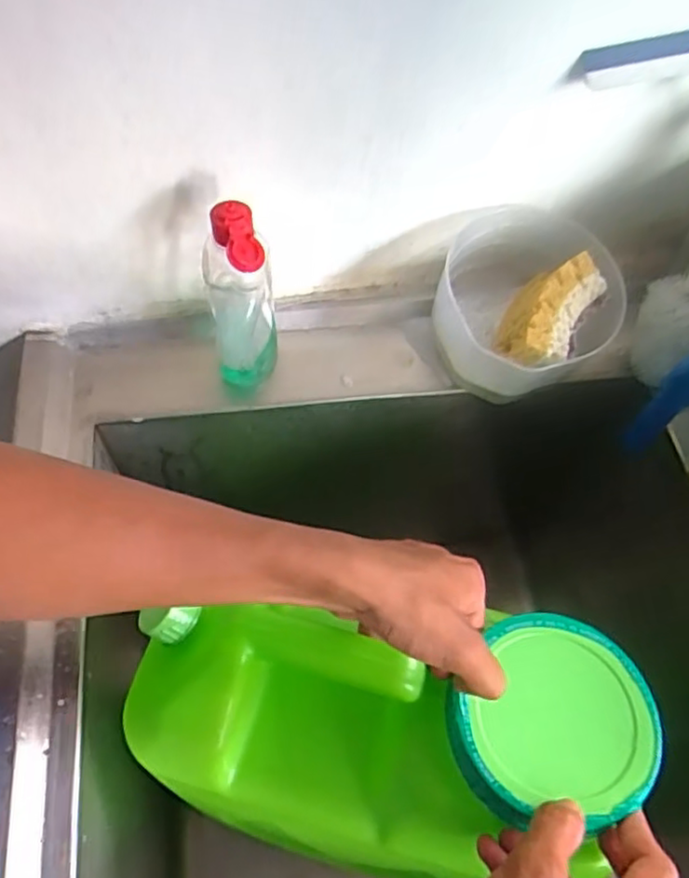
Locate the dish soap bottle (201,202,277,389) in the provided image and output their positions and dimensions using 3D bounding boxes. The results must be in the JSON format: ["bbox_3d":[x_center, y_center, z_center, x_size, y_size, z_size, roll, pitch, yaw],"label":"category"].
[{"bbox_3d":[-0.075,-0.103,0.480,0.047,0.151,0.059,-6,61,-7],"label":"dish soap bottle"}]

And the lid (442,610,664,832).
[{"bbox_3d":[0.123,0.162,0.383,0.105,0.018,0.119,32,63,14],"label":"lid"}]

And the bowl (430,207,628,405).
[{"bbox_3d":[0.148,-0.106,0.545,0.138,0.082,0.147,1,60,-3],"label":"bowl"}]

